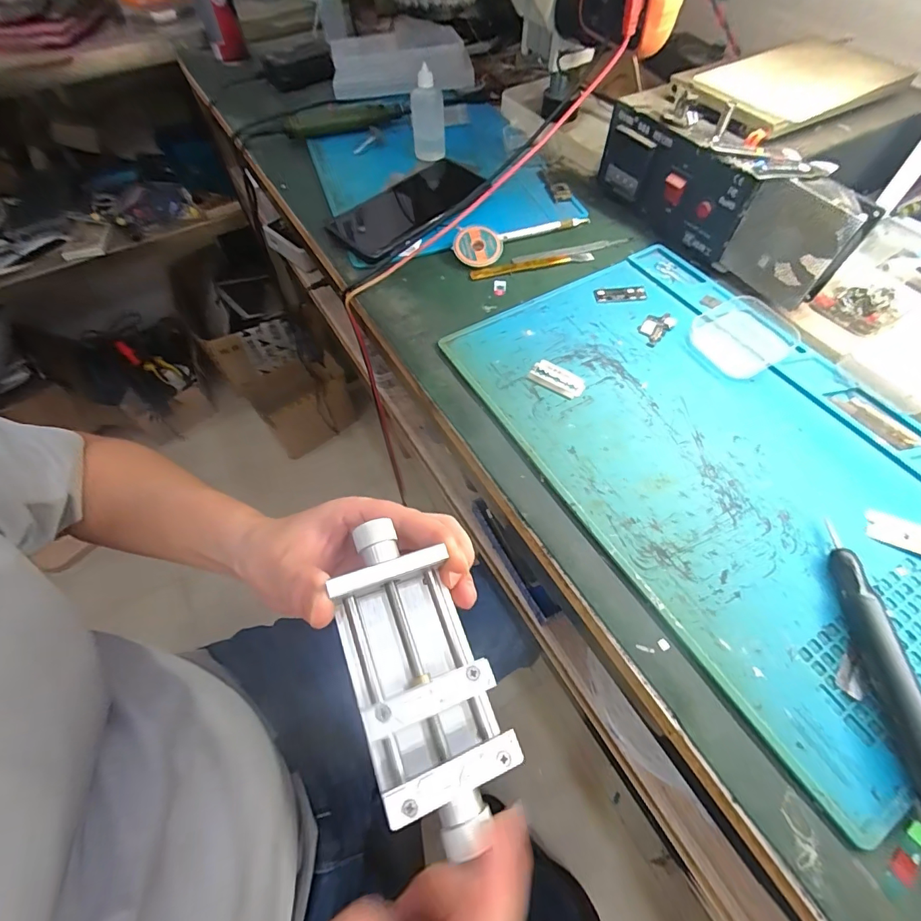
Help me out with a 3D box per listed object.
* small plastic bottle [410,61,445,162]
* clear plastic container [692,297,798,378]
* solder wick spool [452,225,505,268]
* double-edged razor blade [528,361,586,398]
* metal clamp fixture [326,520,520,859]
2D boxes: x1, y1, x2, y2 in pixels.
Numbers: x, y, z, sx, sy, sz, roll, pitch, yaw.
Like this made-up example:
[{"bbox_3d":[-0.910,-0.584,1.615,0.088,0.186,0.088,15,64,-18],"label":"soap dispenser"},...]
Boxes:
[{"bbox_3d":[-0.037,-0.391,0.515,0.037,0.076,0.038,-4,58,0],"label":"small plastic bottle"},{"bbox_3d":[0.226,-0.100,0.363,0.070,0.019,0.063,-27,62,-14],"label":"clear plastic container"},{"bbox_3d":[0.017,-0.206,0.438,0.046,0.008,0.044,1,81,-5],"label":"solder wick spool"},{"bbox_3d":[0.076,-0.064,0.352,0.042,0.004,0.023,32,65,20],"label":"double-edged razor blade"},{"bbox_3d":[-0.019,0.093,0.202,0.056,0.036,0.131,-20,62,-10],"label":"metal clamp fixture"}]

